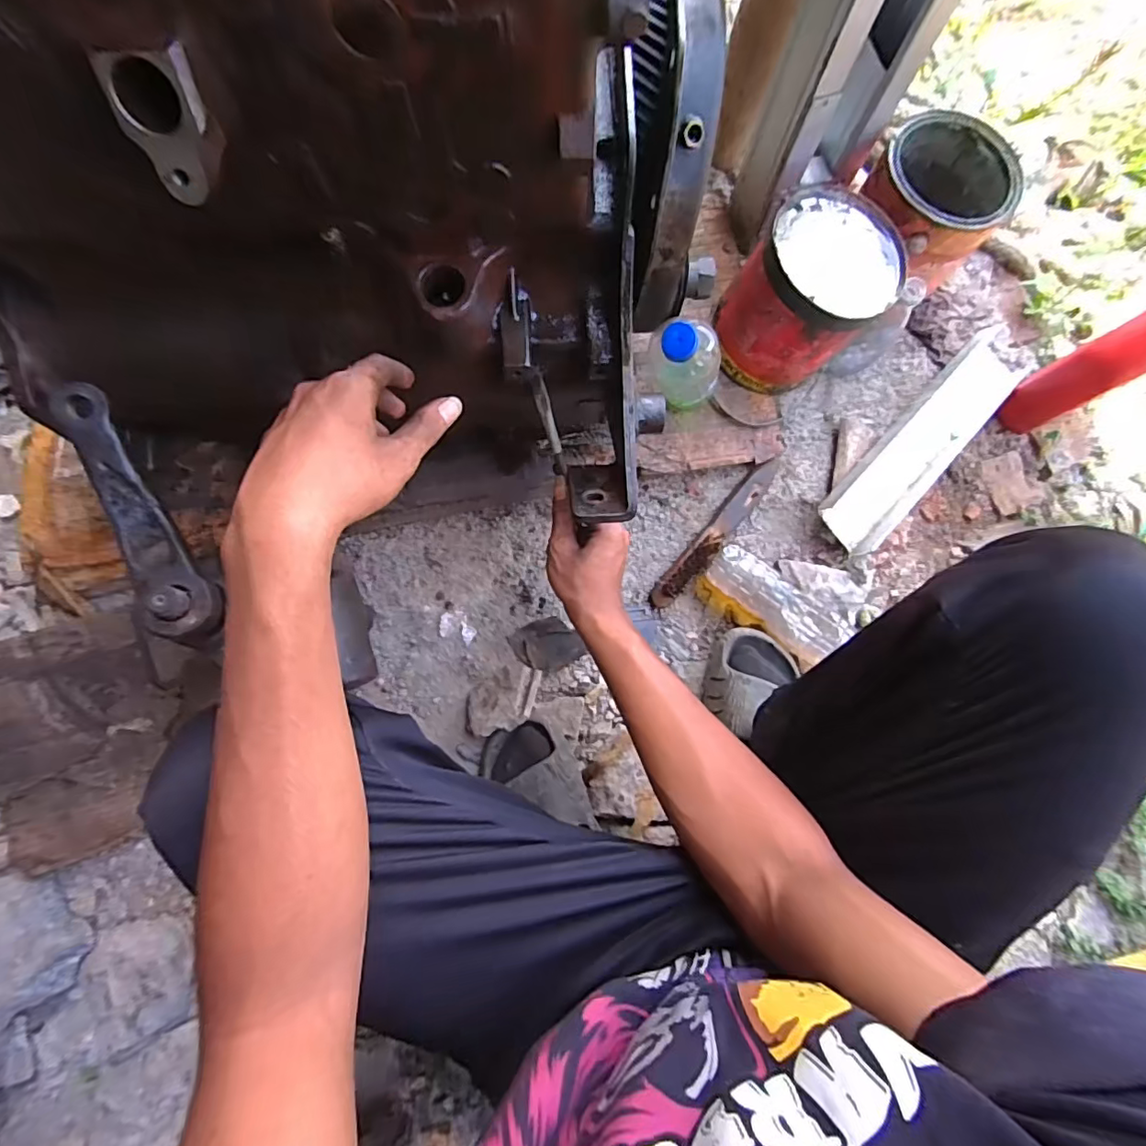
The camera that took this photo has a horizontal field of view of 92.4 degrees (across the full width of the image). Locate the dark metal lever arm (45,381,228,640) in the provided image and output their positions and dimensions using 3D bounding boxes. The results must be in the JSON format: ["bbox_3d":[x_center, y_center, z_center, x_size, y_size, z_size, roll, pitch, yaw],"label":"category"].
[{"bbox_3d":[-0.299,-0.039,0.372,0.041,0.039,0.175,-23,97,-5],"label":"dark metal lever arm"}]

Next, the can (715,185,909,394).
[{"bbox_3d":[0.270,-0.321,0.639,0.164,0.147,0.142,-35,85,-6],"label":"can"}]

